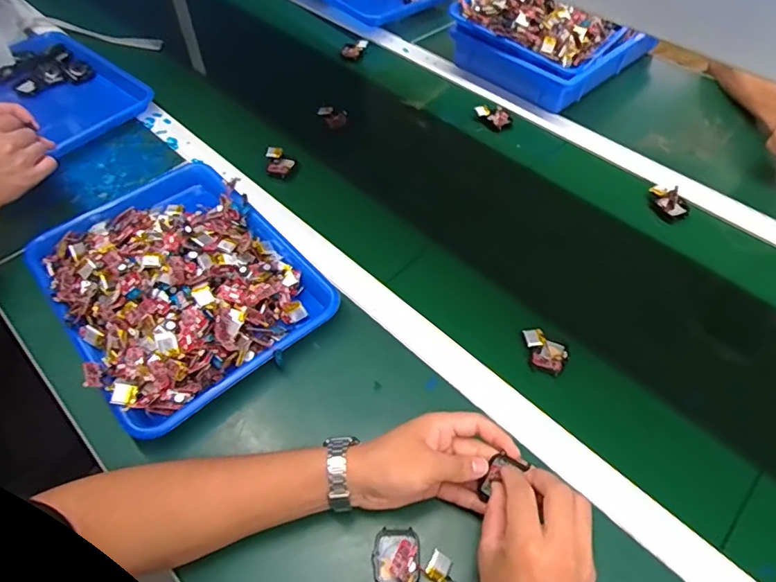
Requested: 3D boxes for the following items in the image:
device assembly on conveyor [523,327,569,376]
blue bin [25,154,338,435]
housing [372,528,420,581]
[{"bbox_3d":[0.168,0.063,0.548,0.049,0.019,0.040,23,57,17],"label":"device assembly on conveyor"},{"bbox_3d":[-0.249,-0.027,0.587,0.255,0.060,0.337,-35,60,-23],"label":"blue bin"},{"bbox_3d":[0.007,0.225,0.427,0.039,0.018,0.048,1,53,1],"label":"housing"}]

